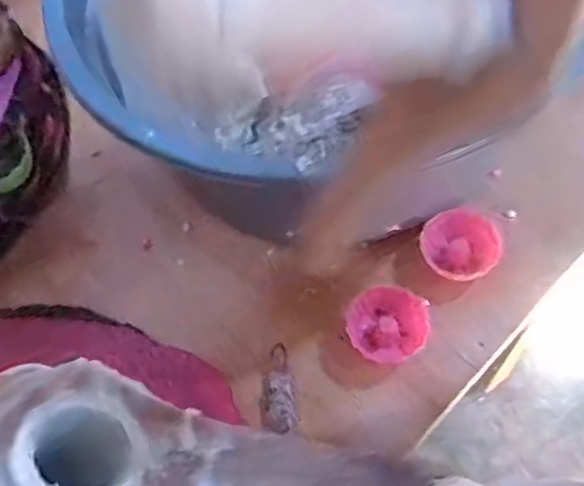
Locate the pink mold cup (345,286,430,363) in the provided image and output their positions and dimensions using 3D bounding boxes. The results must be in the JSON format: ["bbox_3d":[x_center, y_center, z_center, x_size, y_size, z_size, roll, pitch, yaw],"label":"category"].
[{"bbox_3d":[0.075,0.063,0.488,0.060,0.030,0.051,27,69,18],"label":"pink mold cup"}]

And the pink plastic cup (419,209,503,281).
[{"bbox_3d":[0.137,0.005,0.514,0.064,0.031,0.057,15,65,13],"label":"pink plastic cup"}]

